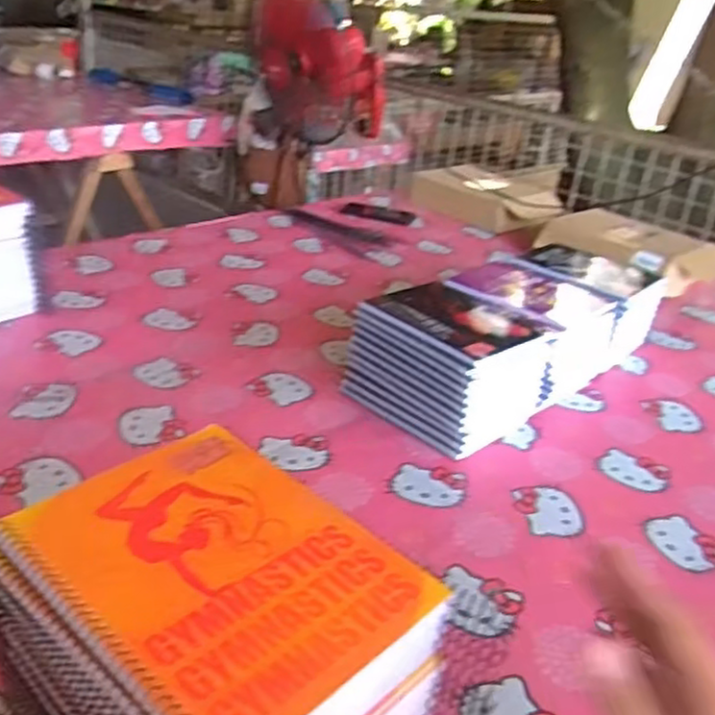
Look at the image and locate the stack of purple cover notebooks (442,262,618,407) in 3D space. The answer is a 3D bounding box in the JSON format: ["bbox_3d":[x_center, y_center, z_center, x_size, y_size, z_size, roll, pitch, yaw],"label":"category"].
[{"bbox_3d":[0.226,-0.046,1.050,0.197,0.116,0.218,-20,38,-41],"label":"stack of purple cover notebooks"}]

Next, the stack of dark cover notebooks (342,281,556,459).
[{"bbox_3d":[0.120,0.000,0.957,0.204,0.120,0.209,-22,38,-40],"label":"stack of dark cover notebooks"}]

